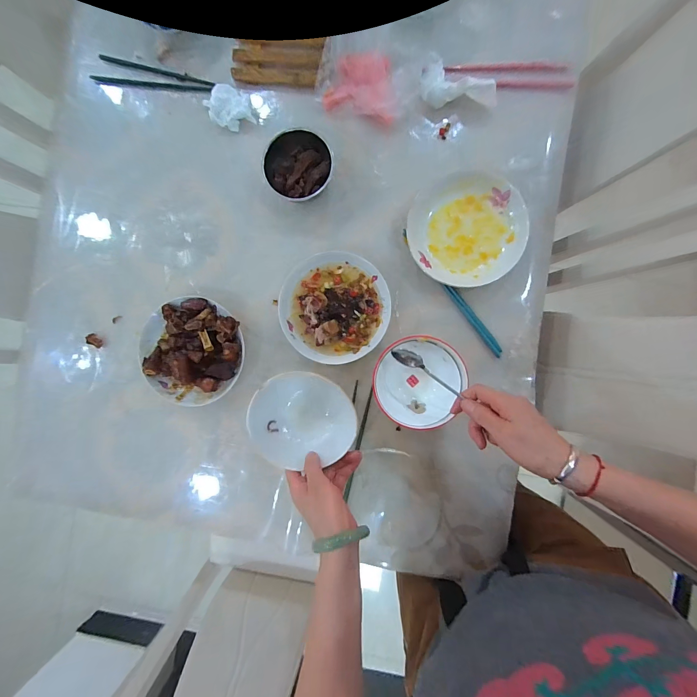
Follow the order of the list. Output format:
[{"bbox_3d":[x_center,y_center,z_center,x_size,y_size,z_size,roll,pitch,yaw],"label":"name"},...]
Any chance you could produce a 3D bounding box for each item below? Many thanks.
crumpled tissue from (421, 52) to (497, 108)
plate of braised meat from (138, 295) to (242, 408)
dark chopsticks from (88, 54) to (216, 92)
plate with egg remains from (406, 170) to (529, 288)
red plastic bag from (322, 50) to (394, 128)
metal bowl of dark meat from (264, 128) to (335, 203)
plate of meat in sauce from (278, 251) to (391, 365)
[{"bbox_3d":[0.161,-0.388,0.475,0.120,0.031,0.050,30,95,3],"label":"crumpled tissue"},{"bbox_3d":[-0.245,0.002,0.496,0.162,0.053,0.159,0,93,5],"label":"plate of braised meat"},{"bbox_3d":[-0.319,-0.444,0.519,0.219,0.016,0.046,15,94,4],"label":"dark chopsticks"},{"bbox_3d":[0.175,-0.183,0.479,0.164,0.030,0.173,0,93,5],"label":"plate with egg remains"},{"bbox_3d":[0.022,-0.390,0.474,0.114,0.052,0.063,20,92,5],"label":"red plastic bag"},{"bbox_3d":[-0.075,-0.275,0.487,0.099,0.051,0.097,0,93,5],"label":"metal bowl of dark meat"},{"bbox_3d":[-0.021,-0.064,0.488,0.160,0.039,0.170,0,93,5],"label":"plate of meat in sauce"}]

